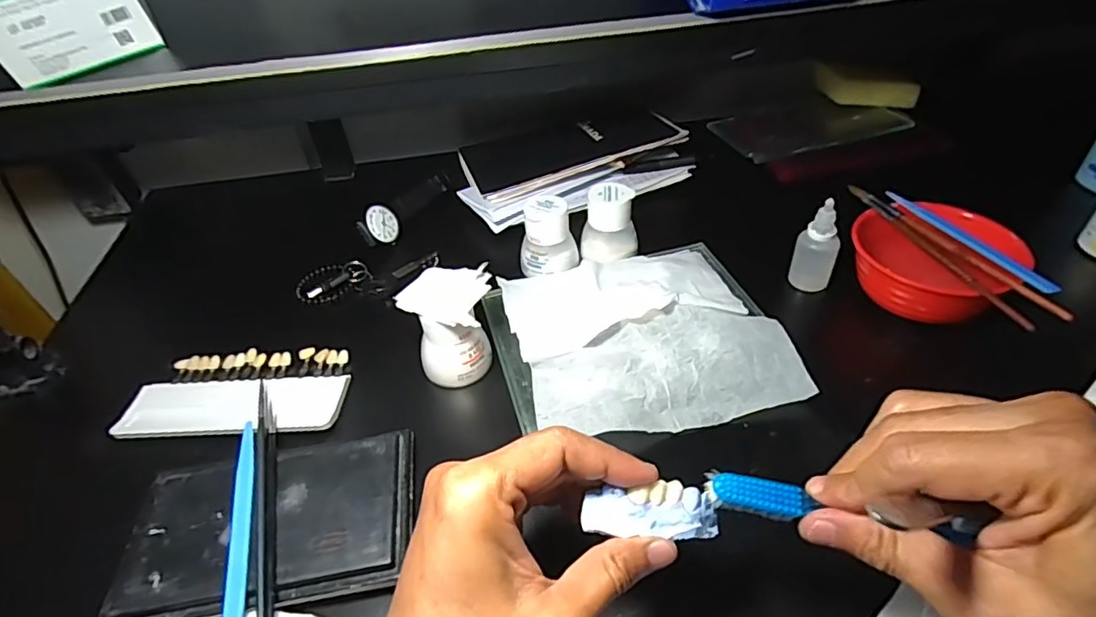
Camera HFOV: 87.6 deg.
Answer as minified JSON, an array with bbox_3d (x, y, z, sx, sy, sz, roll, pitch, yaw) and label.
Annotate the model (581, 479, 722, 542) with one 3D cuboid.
[{"bbox_3d":[0.045,0.088,0.247,0.059,0.017,0.020,1,44,0],"label":"model"}]

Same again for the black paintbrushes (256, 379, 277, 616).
[{"bbox_3d":[-0.164,0.104,0.335,0.012,0.013,0.178,-17,44,-13],"label":"black paintbrushes"}]

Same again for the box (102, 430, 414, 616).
[{"bbox_3d":[-0.153,0.119,0.319,0.151,0.014,0.094,-10,45,-7],"label":"box"}]

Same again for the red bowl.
[{"bbox_3d":[0.282,-0.035,0.427,0.086,0.053,0.106,-27,47,-22],"label":"red bowl"}]

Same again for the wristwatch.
[{"bbox_3d":[-0.140,-0.107,0.567,0.022,0.034,0.133,14,46,19],"label":"wristwatch"}]

